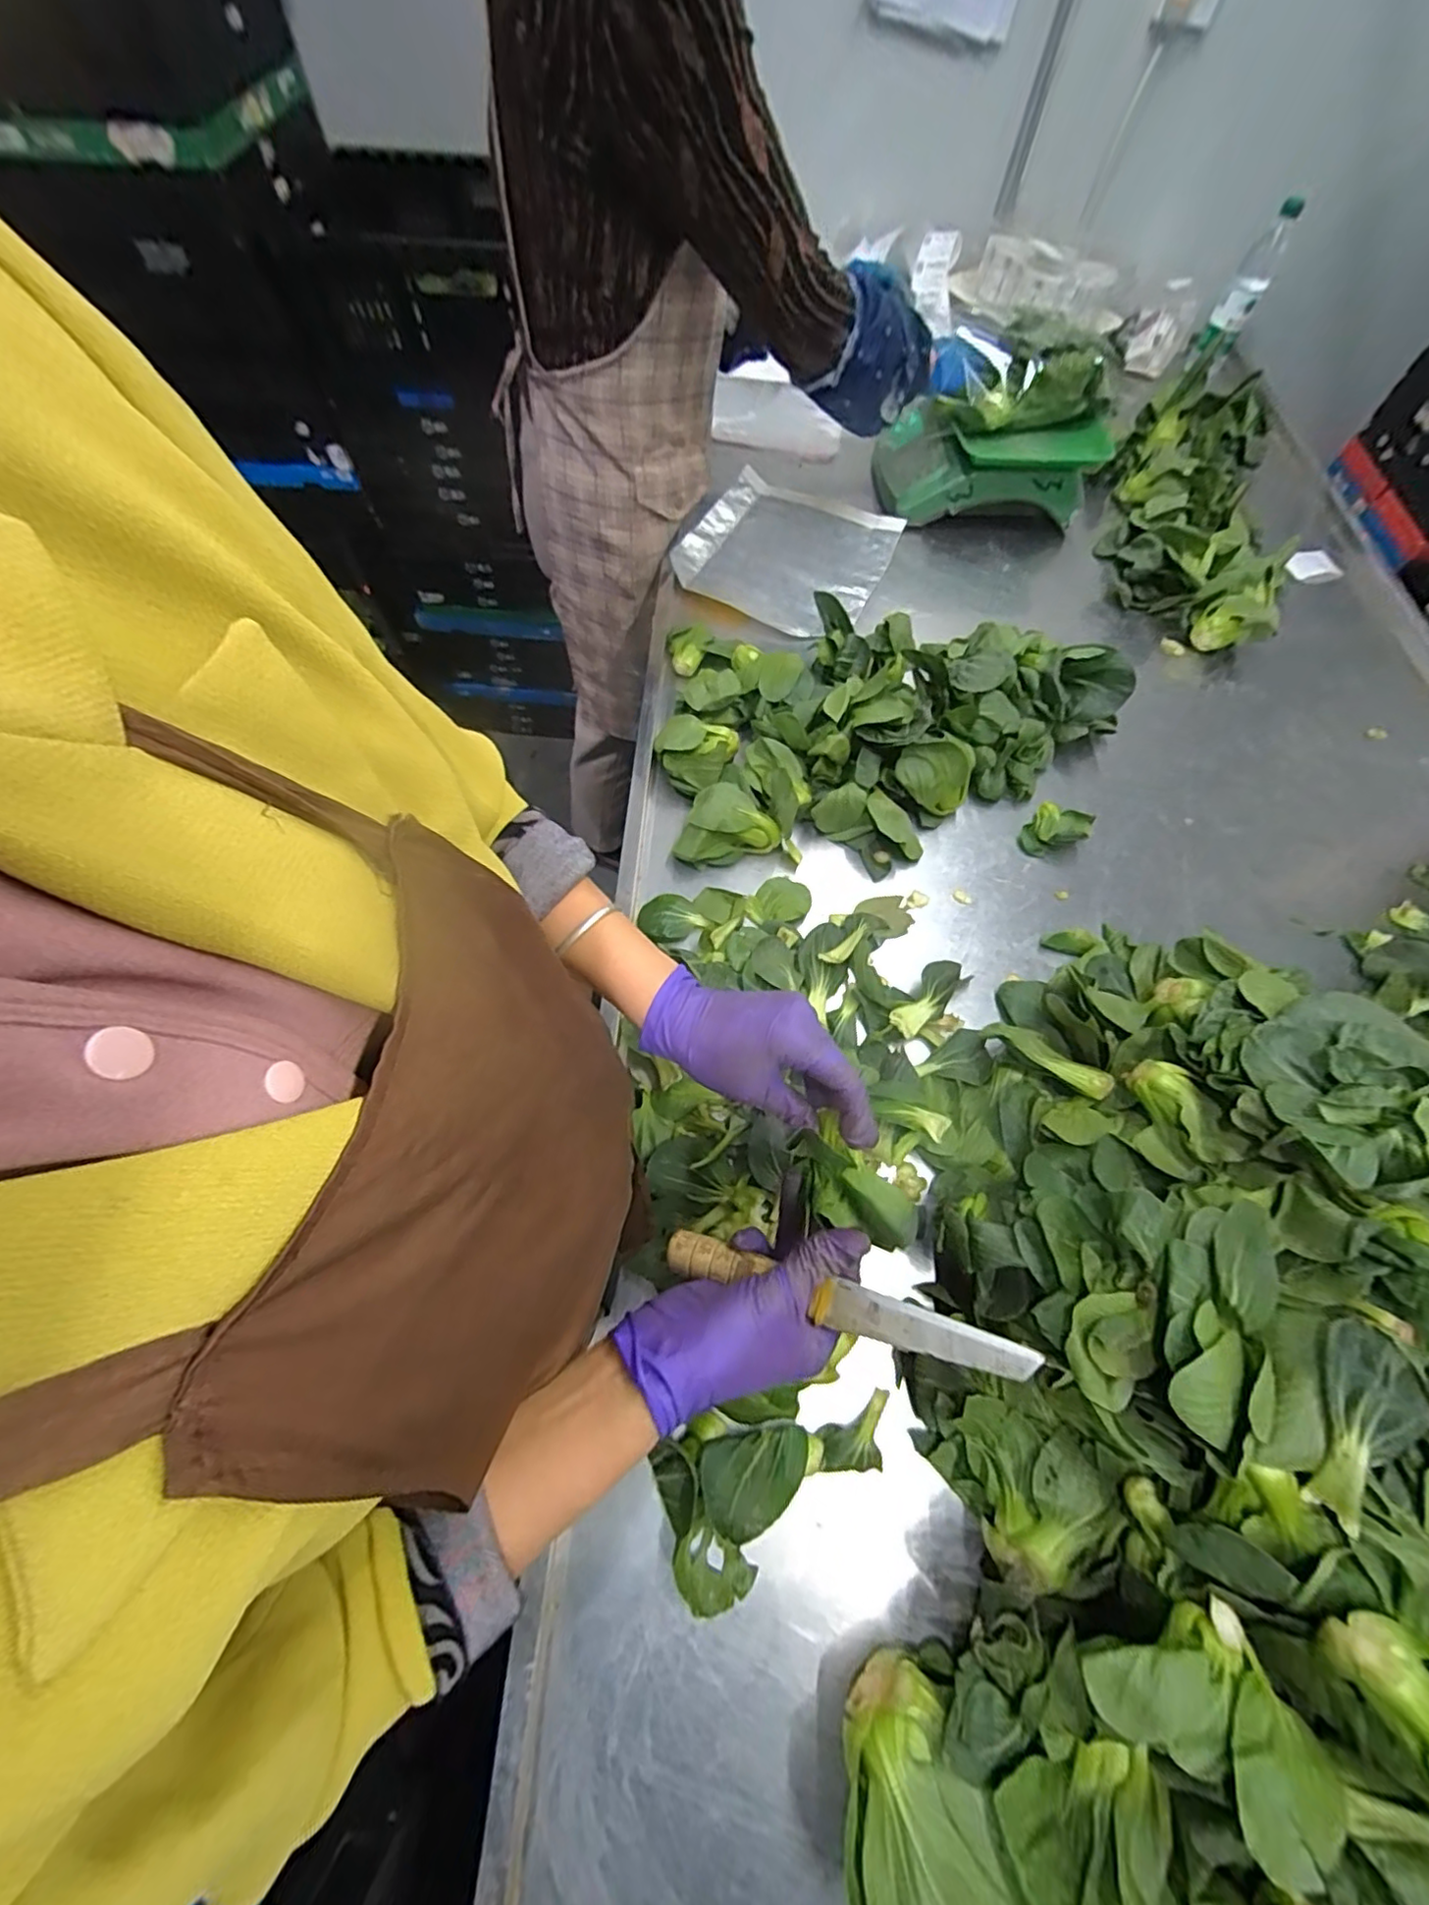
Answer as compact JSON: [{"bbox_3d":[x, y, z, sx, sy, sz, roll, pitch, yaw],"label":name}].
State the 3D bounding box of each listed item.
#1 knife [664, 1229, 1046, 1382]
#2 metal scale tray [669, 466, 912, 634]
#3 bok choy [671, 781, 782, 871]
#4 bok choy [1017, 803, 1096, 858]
[{"bbox_3d":[0.065,0.195,0.350,0.202,0.011,0.023,7,63,23],"label":"knife"},{"bbox_3d":[0.106,-0.586,0.918,0.269,0.017,0.303,25,66,8],"label":"metal scale tray"},{"bbox_3d":[0.017,-0.131,0.673,0.099,0.044,0.094,1,65,-3],"label":"bok choy"},{"bbox_3d":[0.385,-0.138,0.712,0.067,0.034,0.059,-40,73,-19],"label":"bok choy"}]

